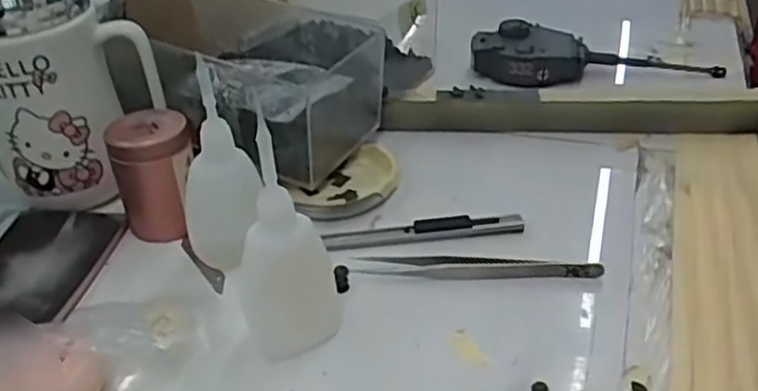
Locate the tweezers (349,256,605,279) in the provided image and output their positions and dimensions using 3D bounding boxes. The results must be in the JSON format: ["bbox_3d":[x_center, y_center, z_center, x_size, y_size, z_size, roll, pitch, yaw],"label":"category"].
[{"bbox_3d":[0.050,0.037,0.381,0.128,0.010,0.013,3,35,9],"label":"tweezers"}]

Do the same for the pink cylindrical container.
[{"bbox_3d":[-0.127,-0.013,0.420,0.046,0.063,0.038,-14,36,-16],"label":"pink cylindrical container"}]

